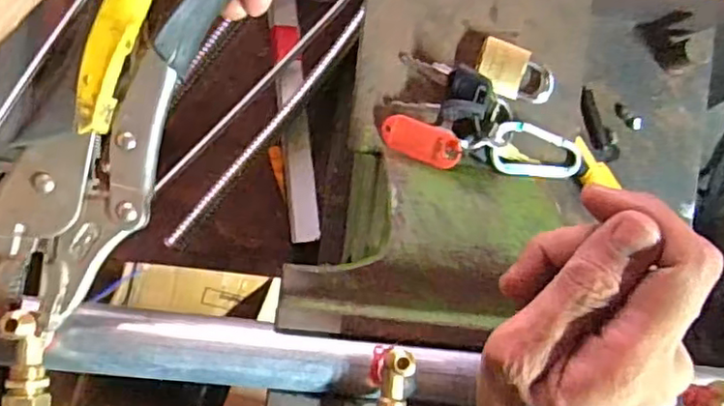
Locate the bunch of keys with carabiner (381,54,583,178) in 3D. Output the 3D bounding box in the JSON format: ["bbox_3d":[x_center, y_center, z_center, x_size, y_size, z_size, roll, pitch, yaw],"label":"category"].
[{"bbox_3d":[0.071,-0.039,0.371,0.115,0.022,0.054,23,86,-7],"label":"bunch of keys with carabiner"}]

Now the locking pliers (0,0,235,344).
[{"bbox_3d":[-0.101,-0.039,0.275,0.052,0.014,0.190,29,87,-6],"label":"locking pliers"}]

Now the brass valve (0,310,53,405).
[{"bbox_3d":[-0.139,0.077,0.268,0.016,0.023,0.064,3,89,-7],"label":"brass valve"}]

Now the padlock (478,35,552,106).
[{"bbox_3d":[0.089,-0.073,0.376,0.046,0.009,0.029,21,87,-7],"label":"padlock"}]

